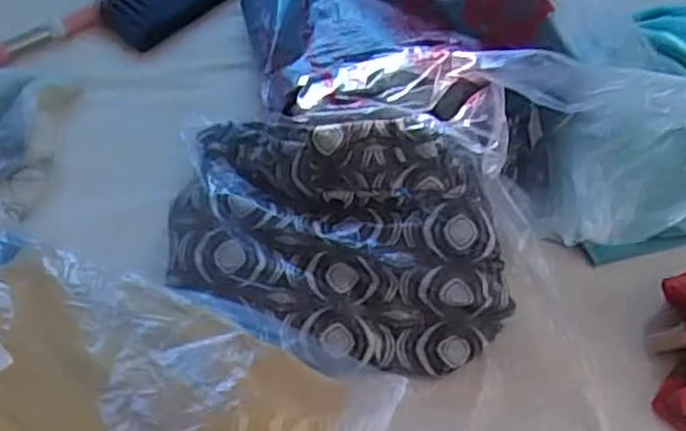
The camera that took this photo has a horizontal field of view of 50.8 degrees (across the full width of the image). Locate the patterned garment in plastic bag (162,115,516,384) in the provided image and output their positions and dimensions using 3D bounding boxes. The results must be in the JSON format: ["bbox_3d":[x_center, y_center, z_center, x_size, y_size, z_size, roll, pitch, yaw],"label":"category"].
[{"bbox_3d":[-0.008,0.011,0.608,0.308,0.094,0.170,19,56,12],"label":"patterned garment in plastic bag"}]

